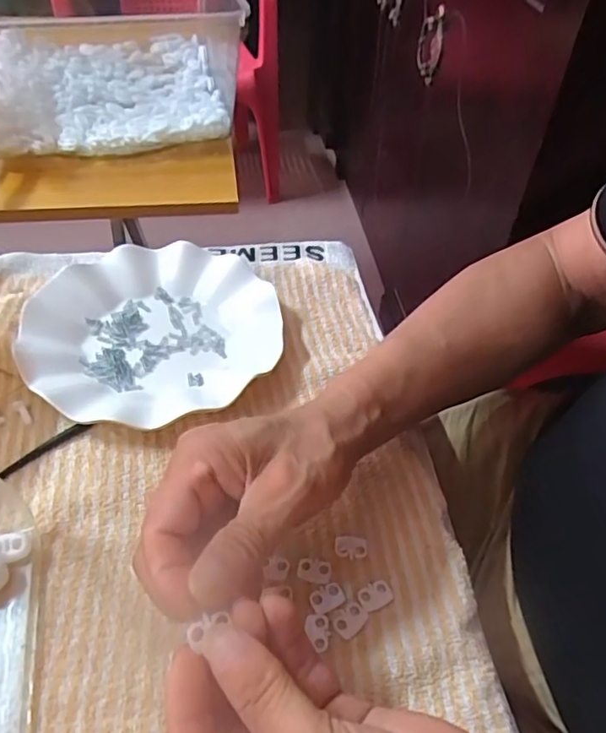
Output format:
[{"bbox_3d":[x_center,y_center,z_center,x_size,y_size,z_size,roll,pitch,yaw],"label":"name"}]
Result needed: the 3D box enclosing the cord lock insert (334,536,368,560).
[{"bbox_3d":[0.027,0.102,0.326,0.018,0.004,0.012,5,47,2],"label":"cord lock insert"}]

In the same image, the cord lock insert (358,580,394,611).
[{"bbox_3d":[0.039,0.122,0.308,0.018,0.004,0.012,-21,51,-20],"label":"cord lock insert"}]

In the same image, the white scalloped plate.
[{"bbox_3d":[-0.112,-0.032,0.431,0.177,0.033,0.164,1,47,-1],"label":"white scalloped plate"}]

